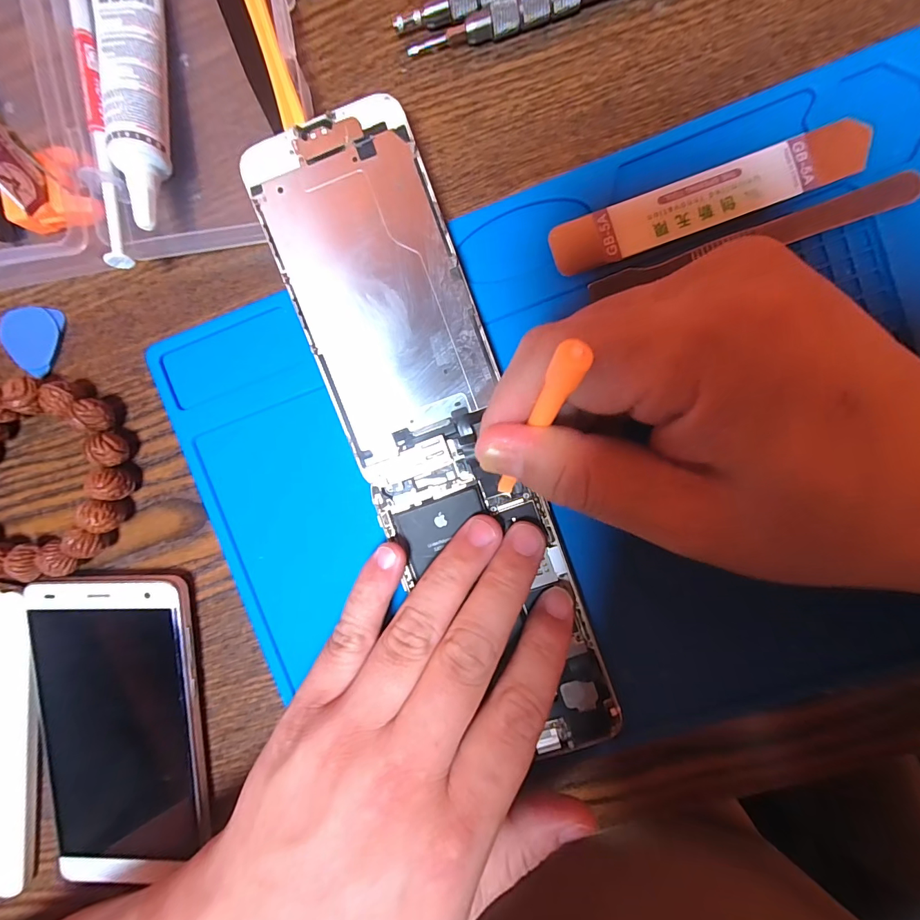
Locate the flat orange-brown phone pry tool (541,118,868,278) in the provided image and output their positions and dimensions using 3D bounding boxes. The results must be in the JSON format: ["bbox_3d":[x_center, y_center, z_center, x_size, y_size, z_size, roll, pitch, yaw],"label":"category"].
[{"bbox_3d":[0.092,-0.098,0.157,0.116,0.004,0.020,-18,93,5],"label":"flat orange-brown phone pry tool"}]

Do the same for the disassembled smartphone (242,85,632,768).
[{"bbox_3d":[-0.005,-0.002,0.165,0.064,0.011,0.259,-22,96,5],"label":"disassembled smartphone"}]

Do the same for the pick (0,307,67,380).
[{"bbox_3d":[-0.187,-0.054,0.181,0.025,0.004,0.029,24,95,1],"label":"pick"}]

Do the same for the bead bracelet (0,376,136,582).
[{"bbox_3d":[-0.181,0.009,0.179,0.076,0.016,0.084,13,95,3],"label":"bead bracelet"}]

